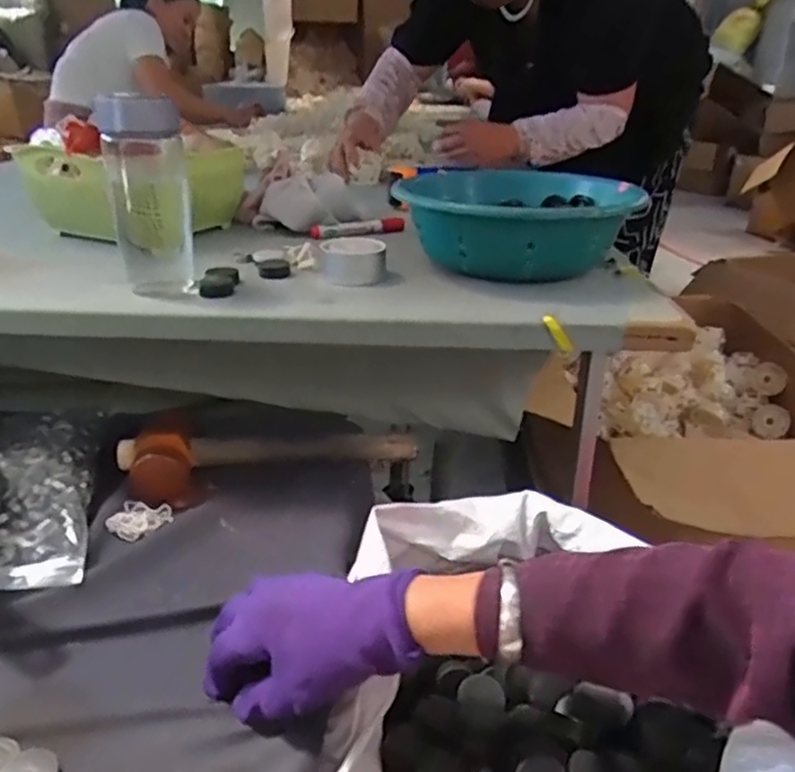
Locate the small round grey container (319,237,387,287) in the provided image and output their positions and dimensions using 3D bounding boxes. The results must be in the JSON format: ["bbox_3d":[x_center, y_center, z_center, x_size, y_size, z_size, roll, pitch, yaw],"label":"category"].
[{"bbox_3d":[-0.045,-0.127,0.673,0.067,0.037,0.057,1,26,0],"label":"small round grey container"}]

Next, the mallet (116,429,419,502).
[{"bbox_3d":[-0.125,0.066,0.676,0.299,0.051,0.071,-7,27,-16],"label":"mallet"}]

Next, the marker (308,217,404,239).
[{"bbox_3d":[-0.053,-0.211,0.880,0.124,0.021,0.019,-7,27,-15],"label":"marker"}]

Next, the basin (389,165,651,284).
[{"bbox_3d":[0.127,-0.171,0.711,0.244,0.083,0.221,6,26,11],"label":"basin"}]

